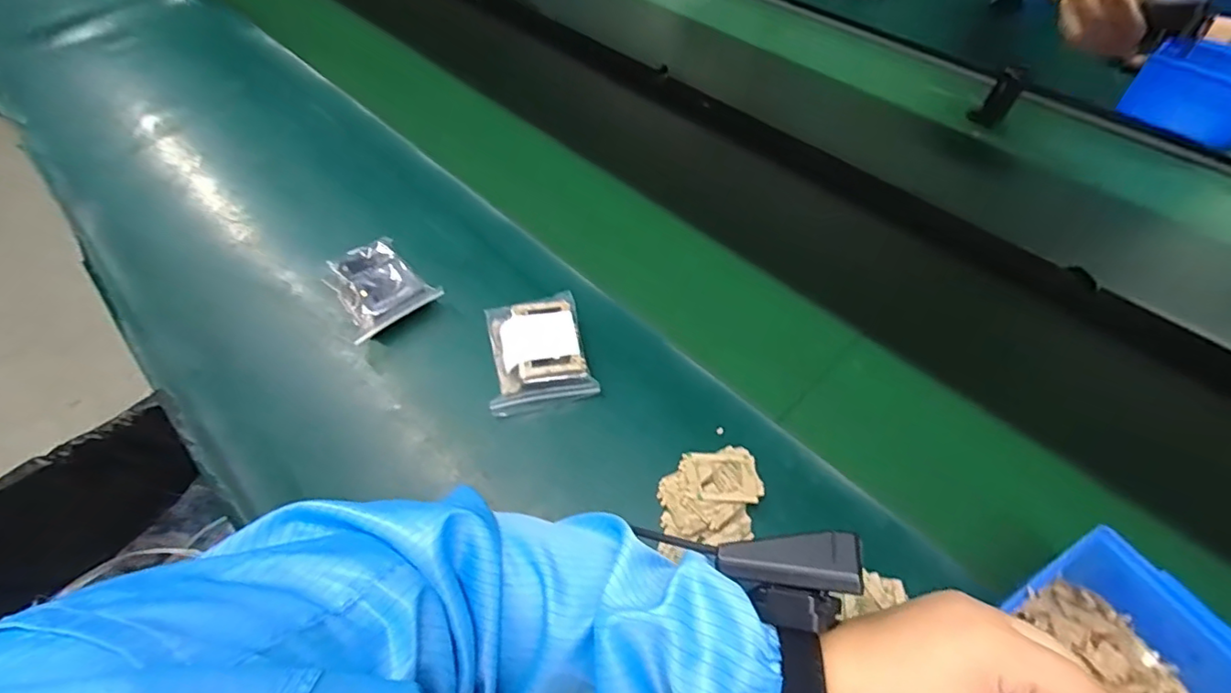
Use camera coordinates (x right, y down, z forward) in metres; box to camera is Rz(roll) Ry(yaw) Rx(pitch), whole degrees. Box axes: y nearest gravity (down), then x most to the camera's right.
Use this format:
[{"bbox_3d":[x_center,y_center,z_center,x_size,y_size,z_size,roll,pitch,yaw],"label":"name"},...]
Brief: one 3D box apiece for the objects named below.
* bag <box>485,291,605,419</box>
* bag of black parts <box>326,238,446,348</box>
[{"bbox_3d":[-0.070,0.003,0.506,0.089,0.035,0.109,-10,54,-6],"label":"bag"},{"bbox_3d":[-0.231,-0.060,0.554,0.086,0.043,0.104,-31,59,-20],"label":"bag of black parts"}]

